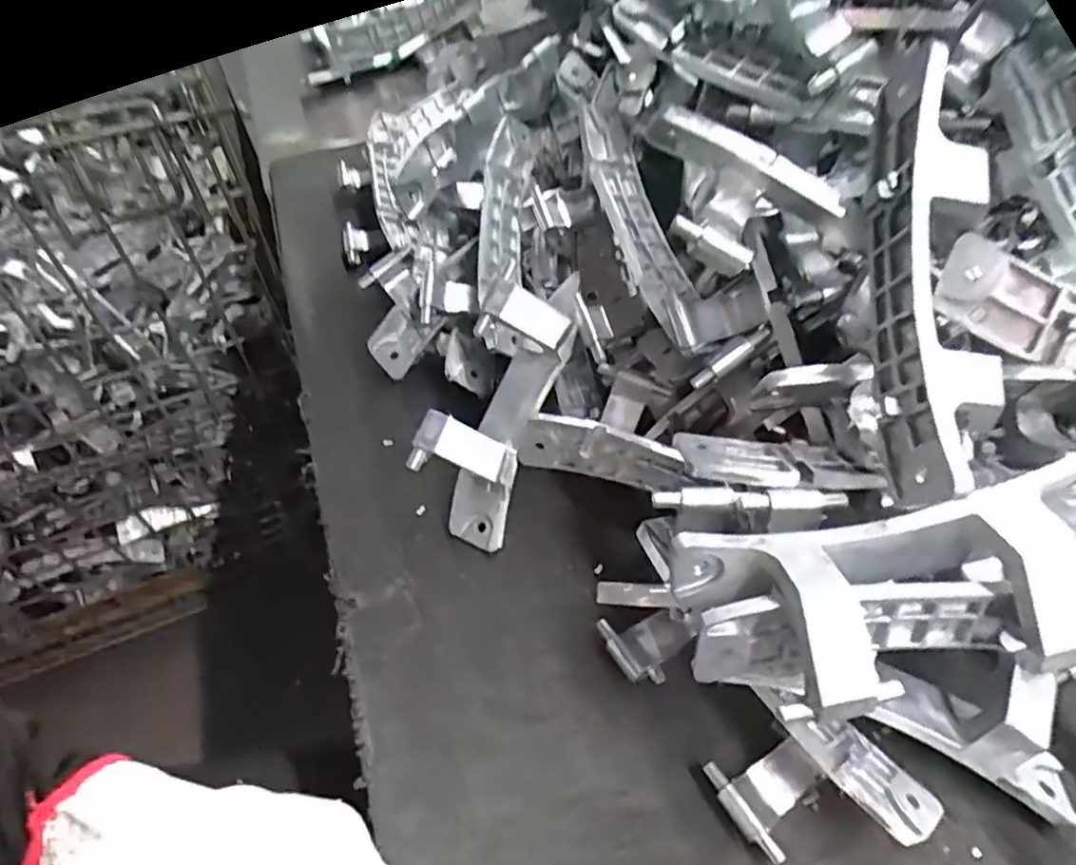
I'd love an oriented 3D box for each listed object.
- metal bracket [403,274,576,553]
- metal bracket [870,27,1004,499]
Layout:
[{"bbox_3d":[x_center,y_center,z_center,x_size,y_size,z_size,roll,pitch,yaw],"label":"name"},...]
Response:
[{"bbox_3d":[-0.018,-0.017,0.332,0.040,0.051,0.143,20,84,17],"label":"metal bracket"},{"bbox_3d":[0.134,-0.052,0.222,0.038,0.034,0.150,3,80,5],"label":"metal bracket"}]

